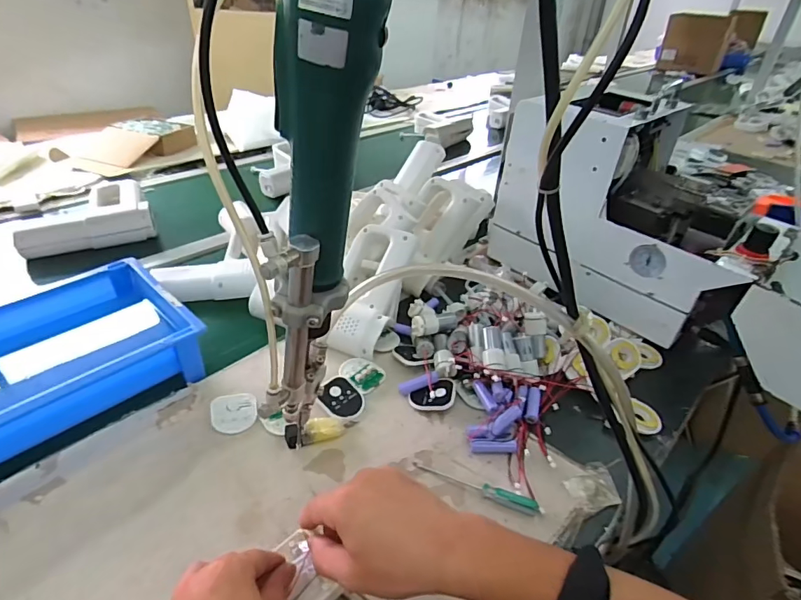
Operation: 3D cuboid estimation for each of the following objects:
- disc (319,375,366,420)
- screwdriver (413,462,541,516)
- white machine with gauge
[{"bbox_3d":[-0.069,0.117,0.560,0.058,0.004,0.049,36,42,15],"label":"disc"},{"bbox_3d":[0.074,0.187,0.470,0.128,0.016,0.013,14,37,16],"label":"screwdriver"},{"bbox_3d":[0.349,-0.142,0.712,0.349,0.269,0.230,30,43,31],"label":"white machine with gauge"}]

